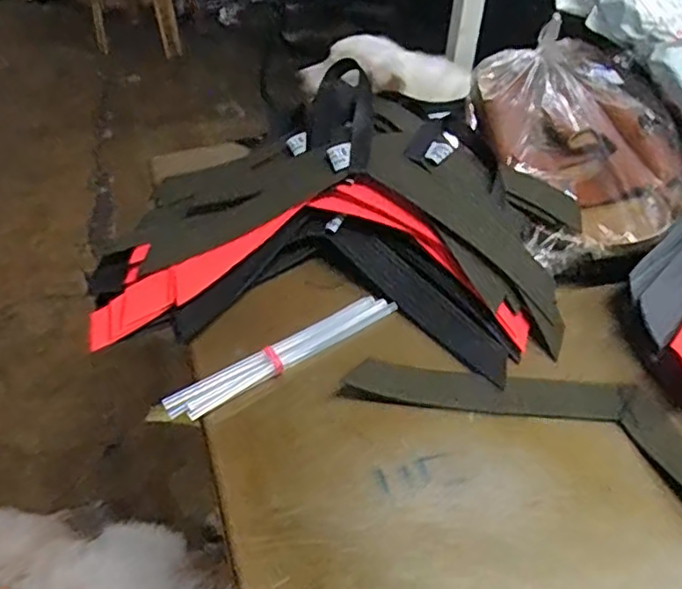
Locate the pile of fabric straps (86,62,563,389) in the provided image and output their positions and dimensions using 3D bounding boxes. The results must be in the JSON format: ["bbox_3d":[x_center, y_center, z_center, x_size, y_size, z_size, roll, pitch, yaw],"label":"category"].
[{"bbox_3d":[-0.003,-0.067,0.514,0.368,0.094,0.258,5,47,3],"label":"pile of fabric straps"}]

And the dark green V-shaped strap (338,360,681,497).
[{"bbox_3d":[0.171,0.107,0.409,0.327,0.006,0.121,29,53,23],"label":"dark green V-shaped strap"}]

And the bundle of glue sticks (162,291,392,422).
[{"bbox_3d":[-0.041,0.042,0.461,0.185,0.015,0.021,-26,53,-23],"label":"bundle of glue sticks"}]

